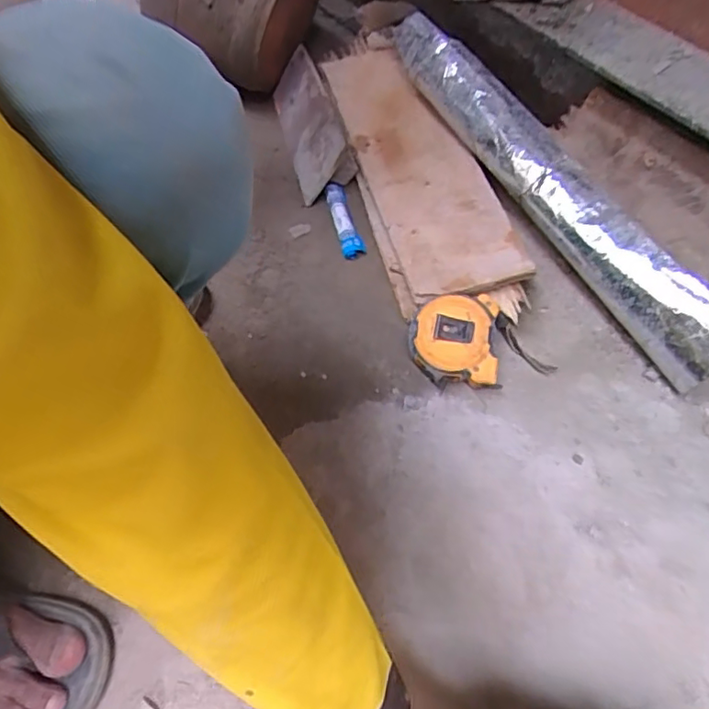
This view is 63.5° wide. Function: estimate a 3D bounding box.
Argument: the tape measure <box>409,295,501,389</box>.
[{"bbox_3d":[0.090,-0.011,0.523,0.078,0.049,0.080,2,61,5],"label":"tape measure"}]

